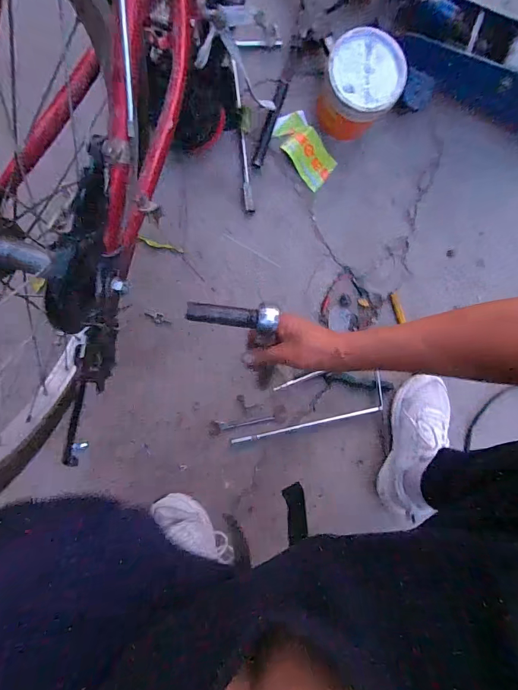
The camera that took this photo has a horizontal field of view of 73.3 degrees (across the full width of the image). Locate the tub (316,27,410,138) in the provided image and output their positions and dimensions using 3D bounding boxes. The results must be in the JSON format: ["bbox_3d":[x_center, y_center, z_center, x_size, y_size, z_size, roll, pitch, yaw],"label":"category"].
[{"bbox_3d":[0.162,-0.417,0.575,0.114,0.110,0.109,-1,97,-5],"label":"tub"}]

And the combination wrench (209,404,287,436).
[{"bbox_3d":[-0.020,0.139,0.645,0.142,0.011,0.029,-11,98,-4],"label":"combination wrench"}]

